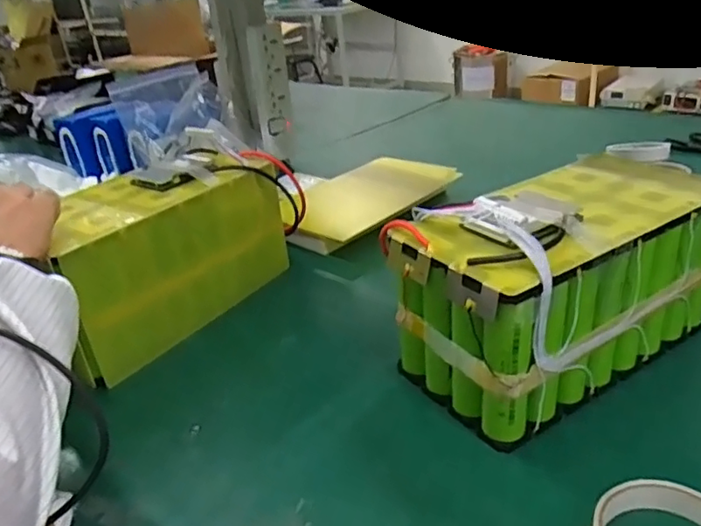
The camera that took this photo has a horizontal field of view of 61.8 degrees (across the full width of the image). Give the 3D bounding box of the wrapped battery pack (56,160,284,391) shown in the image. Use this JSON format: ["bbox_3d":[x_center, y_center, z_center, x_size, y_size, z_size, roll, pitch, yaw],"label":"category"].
[{"bbox_3d":[-0.212,-0.010,0.665,0.128,0.158,0.285,14,33,34],"label":"wrapped battery pack"}]

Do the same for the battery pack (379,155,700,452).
[{"bbox_3d":[0.185,0.020,0.520,0.271,0.171,0.135,-21,30,-26],"label":"battery pack"}]

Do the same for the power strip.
[{"bbox_3d":[-0.138,-0.296,1.028,0.065,0.218,0.042,-8,29,-2],"label":"power strip"}]

